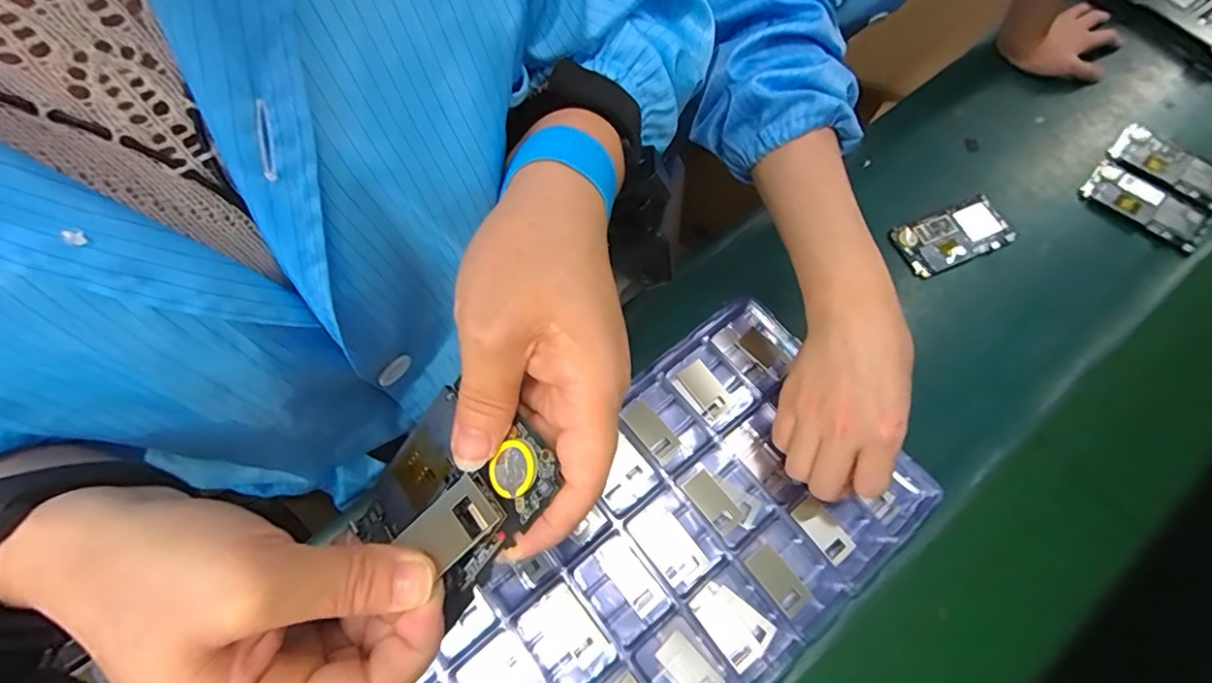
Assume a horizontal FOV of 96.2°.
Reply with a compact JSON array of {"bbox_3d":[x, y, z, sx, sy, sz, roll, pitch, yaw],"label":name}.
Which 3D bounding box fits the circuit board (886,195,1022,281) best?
[{"bbox_3d":[0.385,-0.120,0.605,0.136,0.005,0.067,-20,71,-8],"label":"circuit board"}]

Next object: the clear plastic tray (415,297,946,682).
[{"bbox_3d":[0.028,0.155,0.363,0.378,0.024,0.196,-39,75,-13],"label":"clear plastic tray"}]

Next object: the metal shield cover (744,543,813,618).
[{"bbox_3d":[0.115,0.159,0.362,0.023,0.004,0.043,-35,74,-12],"label":"metal shield cover"}]

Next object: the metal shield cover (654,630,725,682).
[{"bbox_3d":[0.054,0.210,0.345,0.023,0.004,0.047,-42,76,-14],"label":"metal shield cover"}]

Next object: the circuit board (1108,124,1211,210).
[{"bbox_3d":[0.661,-0.205,0.634,0.078,0.011,0.123,-42,75,-14],"label":"circuit board"}]

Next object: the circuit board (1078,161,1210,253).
[{"bbox_3d":[0.610,-0.154,0.614,0.122,0.011,0.059,42,75,13],"label":"circuit board"}]

